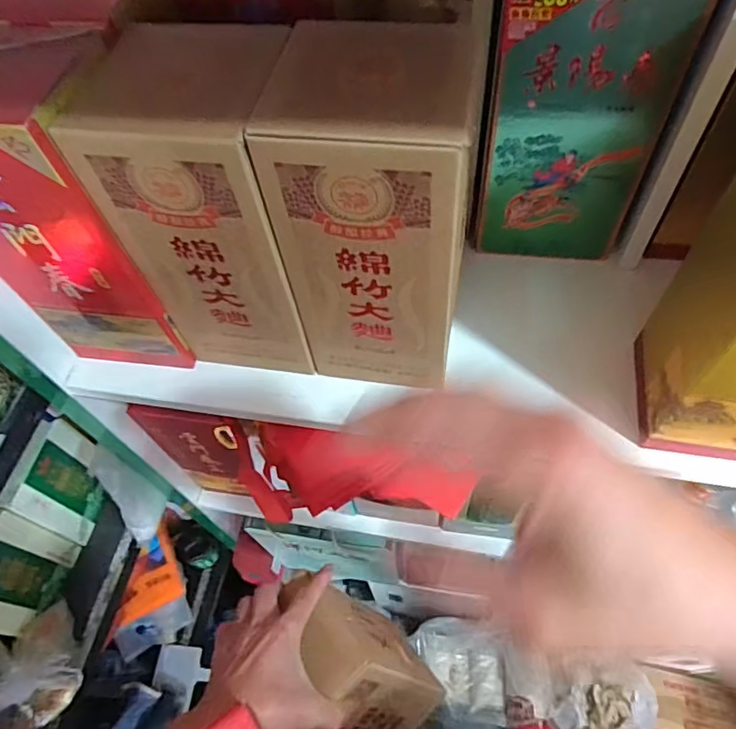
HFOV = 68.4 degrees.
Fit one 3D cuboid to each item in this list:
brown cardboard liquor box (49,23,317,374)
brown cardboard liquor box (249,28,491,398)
[{"bbox_3d":[-0.114,-0.111,0.454,0.121,0.256,0.107,6,58,9],"label":"brown cardboard liquor box"},{"bbox_3d":[0.010,-0.108,0.424,0.130,0.274,0.115,6,58,9],"label":"brown cardboard liquor box"}]

